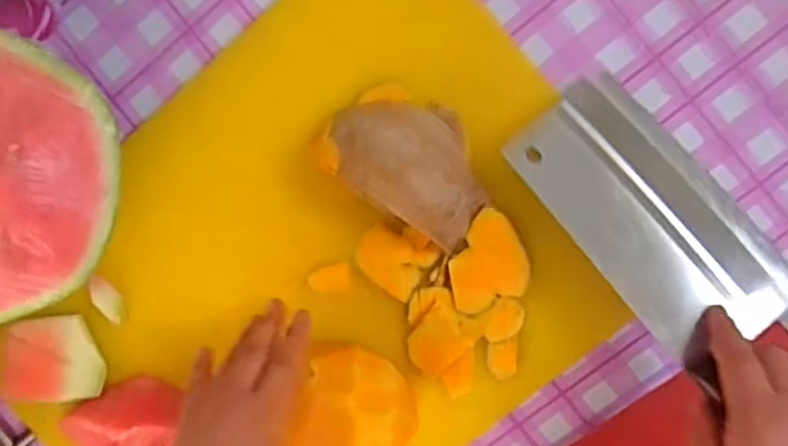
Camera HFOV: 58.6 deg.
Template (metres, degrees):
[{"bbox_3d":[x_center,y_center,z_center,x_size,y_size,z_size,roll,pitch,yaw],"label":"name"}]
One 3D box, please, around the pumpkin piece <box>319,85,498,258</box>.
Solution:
[{"bbox_3d":[0.015,-0.044,0.481,0.116,0.056,0.076,35,98,2],"label":"pumpkin piece"}]

